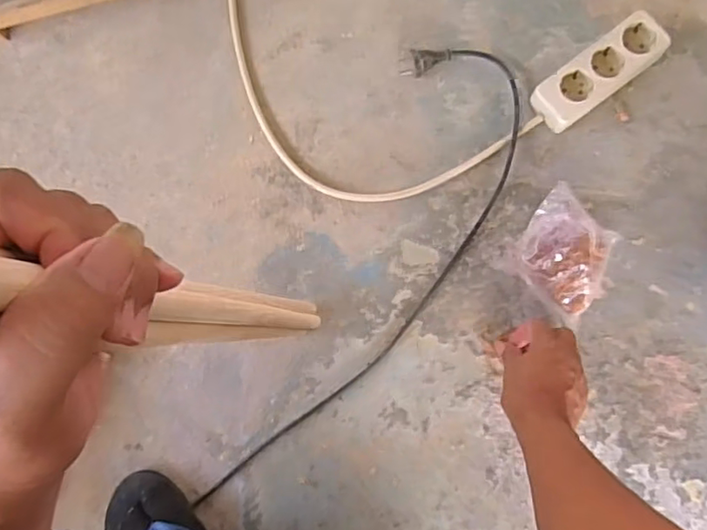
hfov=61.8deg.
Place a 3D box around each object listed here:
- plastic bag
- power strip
[{"bbox_3d":[0.241,-0.010,0.668,0.119,0.050,0.108,40,87,7],"label":"plastic bag"},{"bbox_3d":[0.287,-0.225,0.694,0.156,0.041,0.059,-37,82,-1],"label":"power strip"}]

